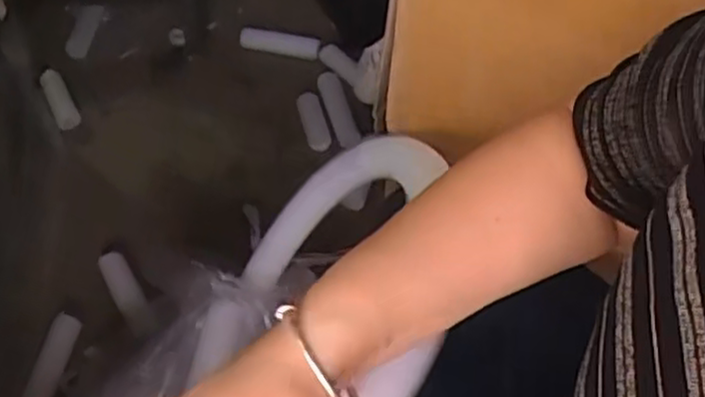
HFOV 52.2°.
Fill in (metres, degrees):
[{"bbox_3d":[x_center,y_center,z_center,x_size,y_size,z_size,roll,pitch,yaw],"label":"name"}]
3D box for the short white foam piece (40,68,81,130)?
[{"bbox_3d":[-0.559,-0.190,1.375,0.044,0.116,0.034,-25,21,-19],"label":"short white foam piece"}]

